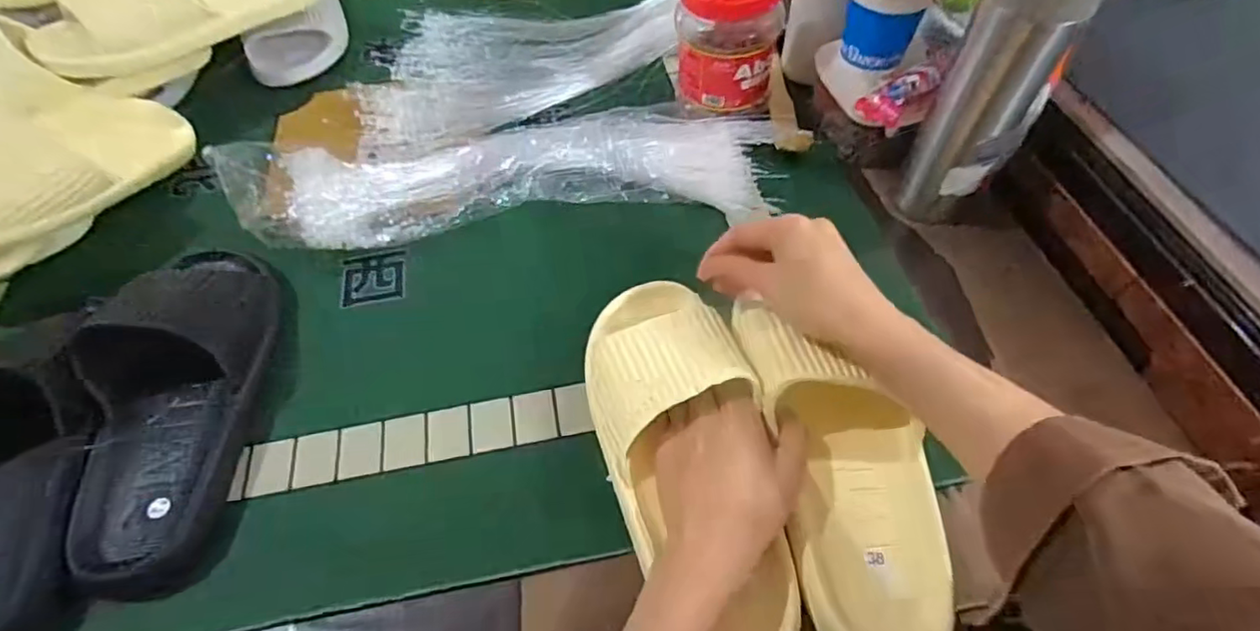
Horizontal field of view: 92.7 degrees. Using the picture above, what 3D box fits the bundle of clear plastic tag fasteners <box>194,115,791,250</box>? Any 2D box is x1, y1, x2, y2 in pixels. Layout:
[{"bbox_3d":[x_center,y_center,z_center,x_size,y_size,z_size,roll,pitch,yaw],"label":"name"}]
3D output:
[{"bbox_3d":[-0.099,-0.133,0.521,0.449,0.068,0.128,-6,56,0],"label":"bundle of clear plastic tag fasteners"}]

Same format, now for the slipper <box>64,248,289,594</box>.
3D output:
[{"bbox_3d":[-0.317,0.052,0.422,0.107,0.061,0.264,-13,57,-5],"label":"slipper"}]

